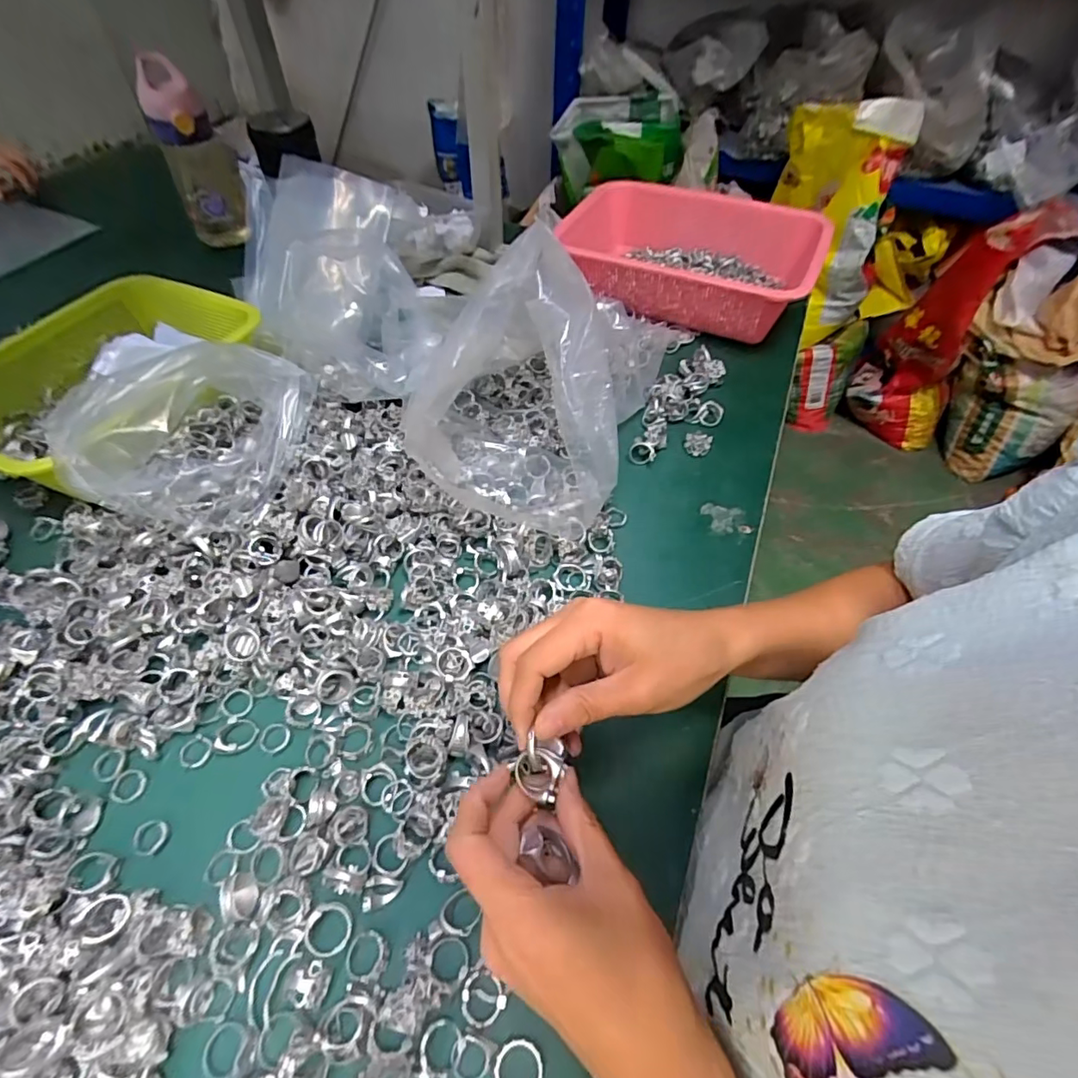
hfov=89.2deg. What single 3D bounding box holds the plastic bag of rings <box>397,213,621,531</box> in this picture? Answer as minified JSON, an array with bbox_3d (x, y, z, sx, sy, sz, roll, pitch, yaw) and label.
[{"bbox_3d":[-0.010,-0.143,0.474,0.190,0.162,0.205,16,54,10],"label":"plastic bag of rings"}]

